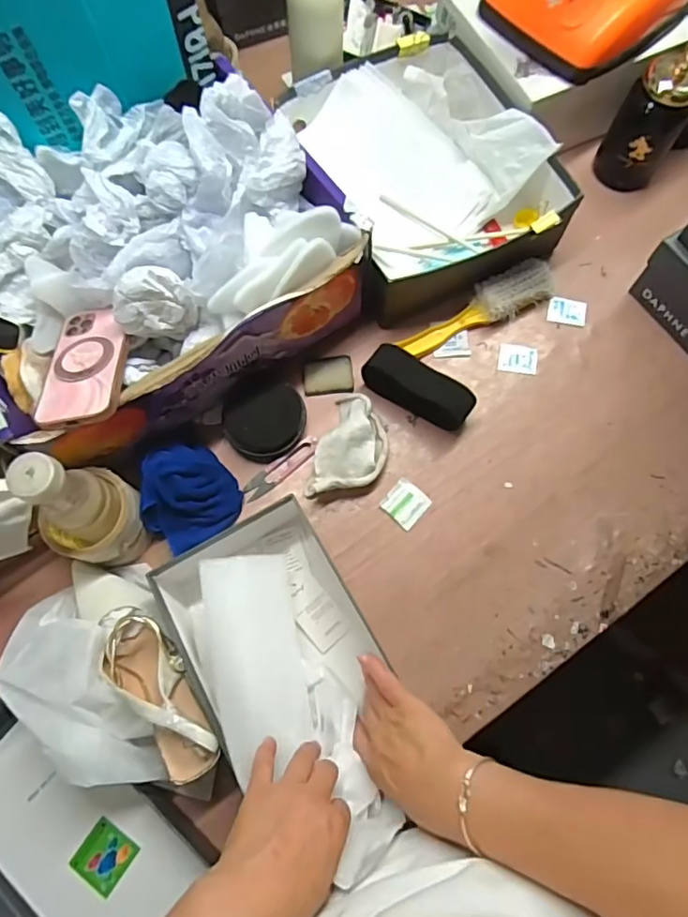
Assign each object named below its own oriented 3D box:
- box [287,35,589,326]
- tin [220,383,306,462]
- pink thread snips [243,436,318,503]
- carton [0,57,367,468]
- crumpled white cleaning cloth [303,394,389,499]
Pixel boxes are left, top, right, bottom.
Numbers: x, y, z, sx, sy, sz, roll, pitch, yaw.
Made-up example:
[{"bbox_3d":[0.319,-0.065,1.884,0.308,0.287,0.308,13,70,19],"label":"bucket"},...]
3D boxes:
[{"bbox_3d":[0.096,-0.350,0.703,0.266,0.103,0.322,-23,74,-7],"label":"box"},{"bbox_3d":[-0.088,-0.044,0.639,0.092,0.023,0.086,0,72,1],"label":"tin"},{"bbox_3d":[-0.071,0.011,0.646,0.100,0.011,0.022,-37,76,-10],"label":"pink thread snips"},{"bbox_3d":[-0.214,-0.210,0.591,0.377,0.180,0.296,-35,75,-10],"label":"carton"},{"bbox_3d":[0.010,-0.012,0.628,0.075,0.046,0.125,18,73,6],"label":"crumpled white cleaning cloth"}]

